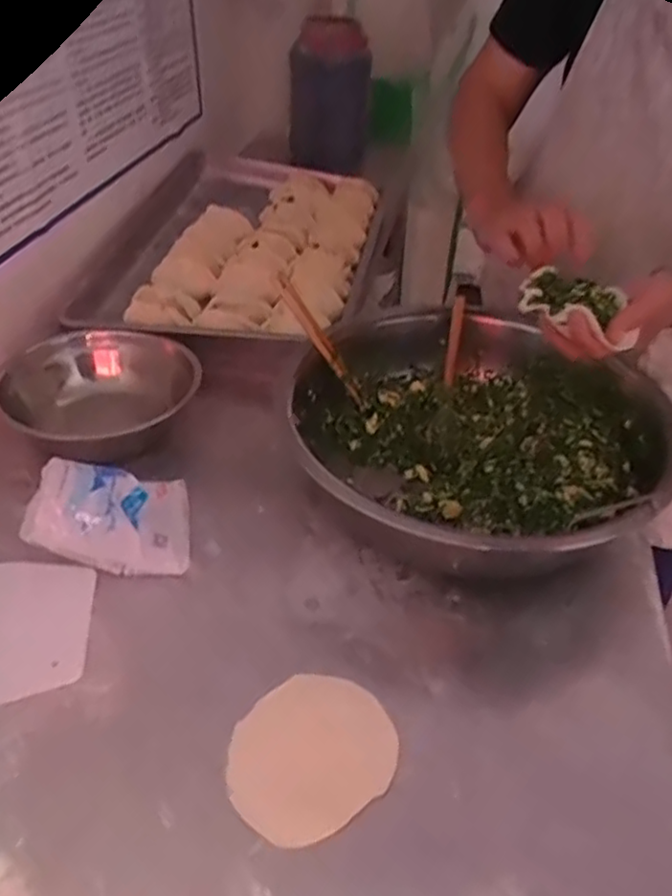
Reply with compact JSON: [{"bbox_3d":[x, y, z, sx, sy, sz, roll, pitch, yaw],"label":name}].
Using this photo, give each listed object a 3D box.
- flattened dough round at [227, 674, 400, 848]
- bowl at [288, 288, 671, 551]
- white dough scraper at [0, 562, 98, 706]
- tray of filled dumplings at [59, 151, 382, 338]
[{"bbox_3d":[-0.019,0.234,0.538,0.131,0.004,0.111,-28,49,-32],"label":"flattened dough round"},{"bbox_3d":[0.135,-0.008,0.734,0.367,0.125,0.364,2,40,-2],"label":"bowl"},{"bbox_3d":[-0.272,0.161,0.617,0.101,0.004,0.145,-3,42,-9],"label":"white dough scraper"},{"bbox_3d":[-0.138,-0.334,1.116,0.370,0.069,0.586,10,40,8],"label":"tray of filled dumplings"}]

